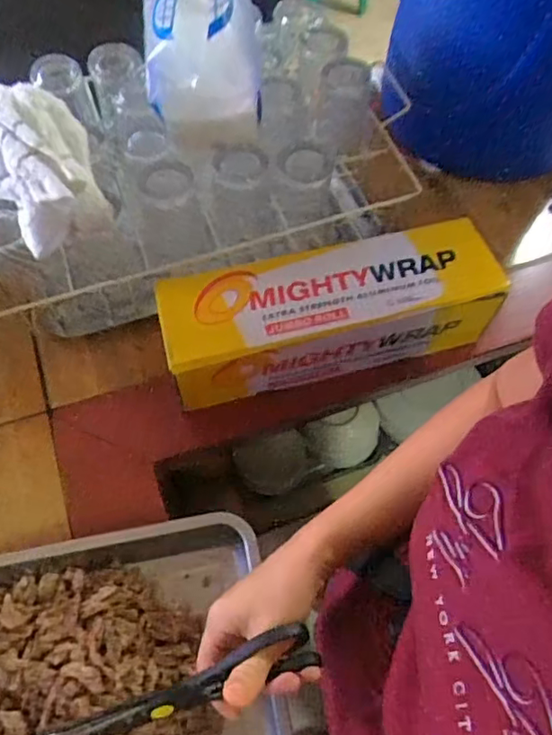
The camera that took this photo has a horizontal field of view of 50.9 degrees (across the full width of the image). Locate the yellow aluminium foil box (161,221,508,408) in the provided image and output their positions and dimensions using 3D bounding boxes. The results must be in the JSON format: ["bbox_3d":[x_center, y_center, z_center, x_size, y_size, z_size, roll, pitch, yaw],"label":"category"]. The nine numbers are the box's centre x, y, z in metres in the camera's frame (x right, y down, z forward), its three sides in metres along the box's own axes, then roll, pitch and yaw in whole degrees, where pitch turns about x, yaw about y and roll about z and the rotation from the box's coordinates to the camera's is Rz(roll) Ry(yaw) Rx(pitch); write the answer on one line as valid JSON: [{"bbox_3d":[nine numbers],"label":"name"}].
[{"bbox_3d":[0.059,-0.063,0.651,0.360,0.112,0.110,-14,63,-9],"label":"yellow aluminium foil box"}]

